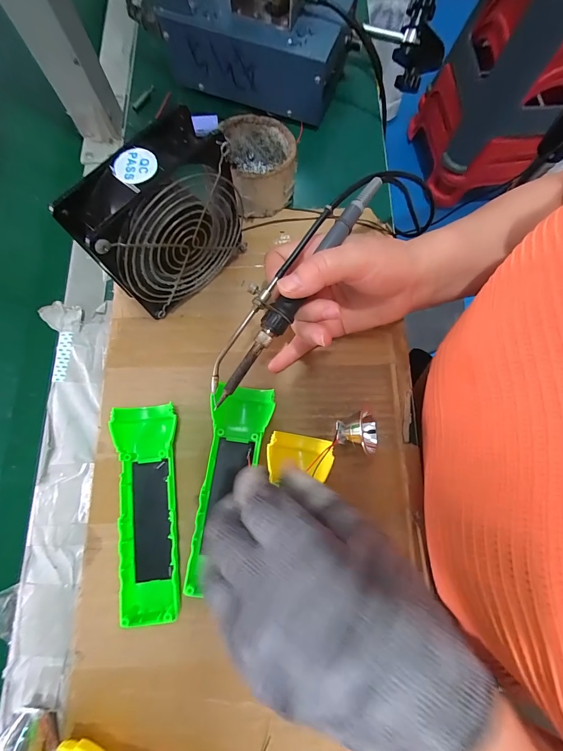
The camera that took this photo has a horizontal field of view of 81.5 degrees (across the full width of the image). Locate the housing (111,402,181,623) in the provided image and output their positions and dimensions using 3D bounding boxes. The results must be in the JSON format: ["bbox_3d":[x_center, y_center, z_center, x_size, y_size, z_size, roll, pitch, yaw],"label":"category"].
[{"bbox_3d":[-0.104,0.105,0.264,0.049,0.025,0.160,-8,77,-3],"label":"housing"}]

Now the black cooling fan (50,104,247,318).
[{"bbox_3d":[-0.094,-0.117,0.268,0.055,0.120,0.121,42,79,8],"label":"black cooling fan"}]

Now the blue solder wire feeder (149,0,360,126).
[{"bbox_3d":[-0.030,-0.382,0.354,0.210,0.097,0.112,25,78,5],"label":"blue solder wire feeder"}]

